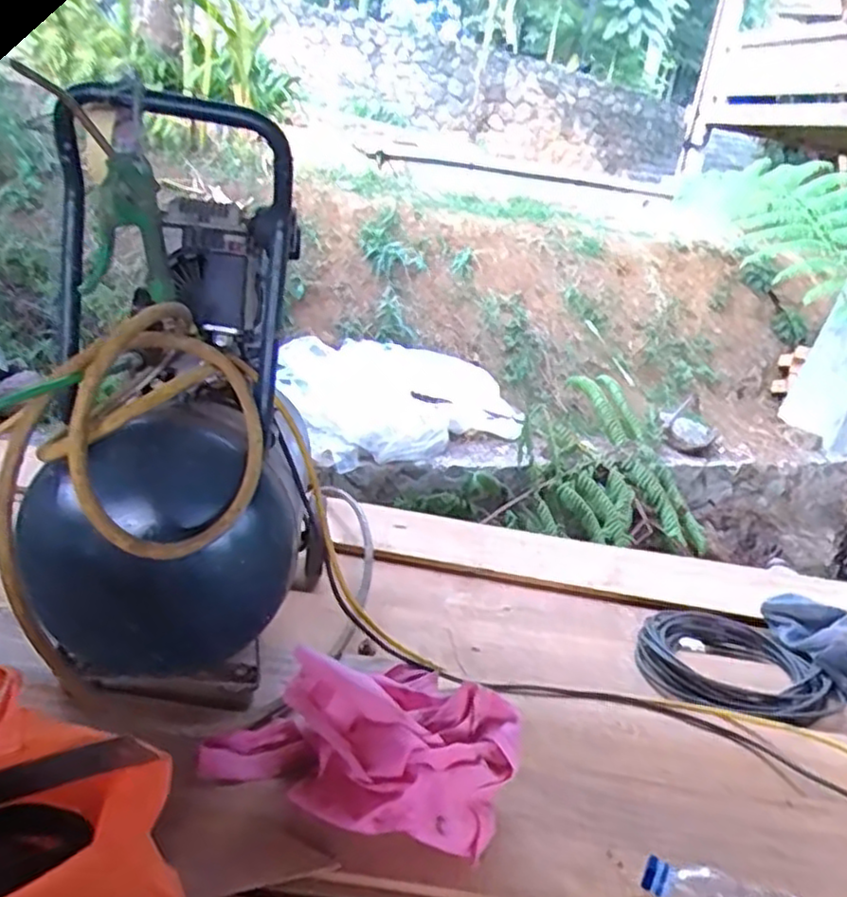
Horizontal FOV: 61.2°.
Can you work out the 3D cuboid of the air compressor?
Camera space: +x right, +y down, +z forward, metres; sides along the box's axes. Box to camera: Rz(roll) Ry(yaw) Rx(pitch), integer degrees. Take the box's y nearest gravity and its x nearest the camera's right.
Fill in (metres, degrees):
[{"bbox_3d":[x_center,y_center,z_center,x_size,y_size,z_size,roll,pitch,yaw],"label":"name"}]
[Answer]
[{"bbox_3d":[-0.302,-0.023,0.813,0.286,0.634,0.347,-3,25,-29],"label":"air compressor"}]

